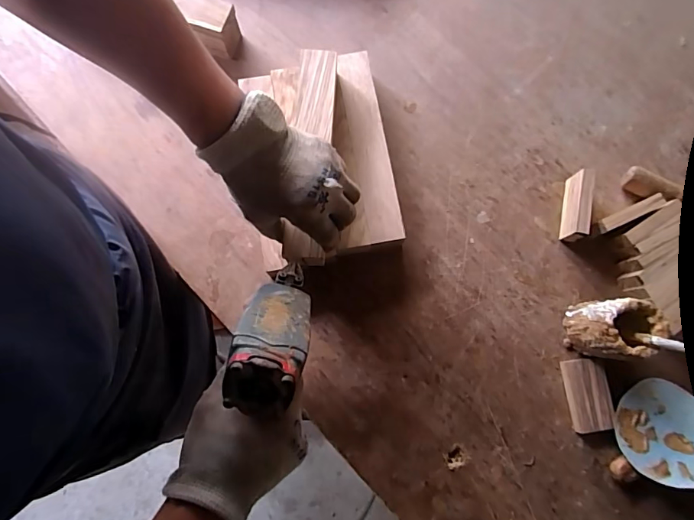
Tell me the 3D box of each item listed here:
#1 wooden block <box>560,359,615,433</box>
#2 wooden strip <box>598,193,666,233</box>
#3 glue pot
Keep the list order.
[{"bbox_3d":[0.286,0.161,0.526,0.047,0.016,0.080,-6,81,0],"label":"wooden block"},{"bbox_3d":[0.342,-0.056,0.529,0.080,0.008,0.017,-26,78,6],"label":"wooden strip"},{"bbox_3d":[0.298,0.079,0.503,0.059,0.098,0.062,0,77,-1],"label":"glue pot"}]

